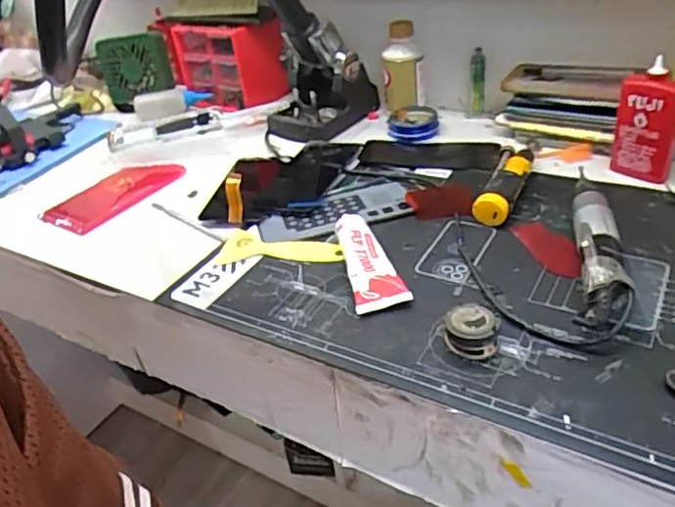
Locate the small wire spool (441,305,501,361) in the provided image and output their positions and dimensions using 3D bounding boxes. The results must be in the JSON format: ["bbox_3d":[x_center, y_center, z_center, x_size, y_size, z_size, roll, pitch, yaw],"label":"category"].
[{"bbox_3d":[0.097,0.056,0.435,0.038,0.026,0.031,5,37,18],"label":"small wire spool"}]

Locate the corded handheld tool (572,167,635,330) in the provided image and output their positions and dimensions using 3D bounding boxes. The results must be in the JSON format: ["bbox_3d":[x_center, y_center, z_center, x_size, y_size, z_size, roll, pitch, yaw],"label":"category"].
[{"bbox_3d":[0.211,-0.003,0.488,0.040,0.039,0.181,5,37,17],"label":"corded handheld tool"}]

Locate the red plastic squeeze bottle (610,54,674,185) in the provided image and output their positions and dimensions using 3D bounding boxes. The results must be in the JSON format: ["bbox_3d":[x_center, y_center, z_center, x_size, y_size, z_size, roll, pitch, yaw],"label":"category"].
[{"bbox_3d":[0.309,-0.128,0.596,0.058,0.112,0.048,9,38,23],"label":"red plastic squeeze bottle"}]

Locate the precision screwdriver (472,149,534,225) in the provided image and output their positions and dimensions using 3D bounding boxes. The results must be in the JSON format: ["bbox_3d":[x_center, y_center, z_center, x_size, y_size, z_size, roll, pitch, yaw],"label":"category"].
[{"bbox_3d":[0.170,-0.072,0.600,0.032,0.028,0.123,12,39,26],"label":"precision screwdriver"}]

